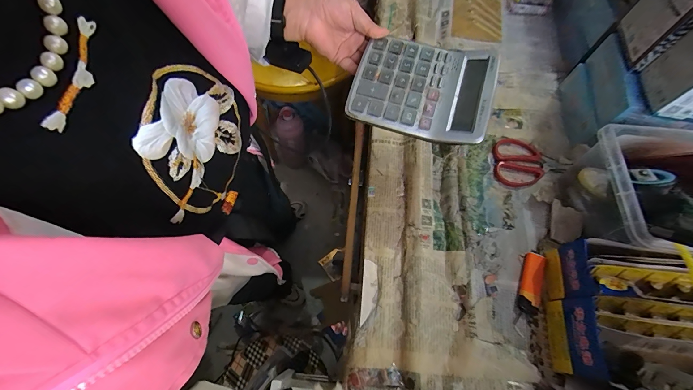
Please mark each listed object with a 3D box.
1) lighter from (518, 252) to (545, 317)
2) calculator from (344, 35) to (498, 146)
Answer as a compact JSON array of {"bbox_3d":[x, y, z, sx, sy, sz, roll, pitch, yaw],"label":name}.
[{"bbox_3d":[0.251,0.118,0.401,0.024,0.013,0.083,17,68,9],"label":"lighter"},{"bbox_3d":[0.091,-0.134,0.370,0.161,0.032,0.122,17,68,8],"label":"calculator"}]

